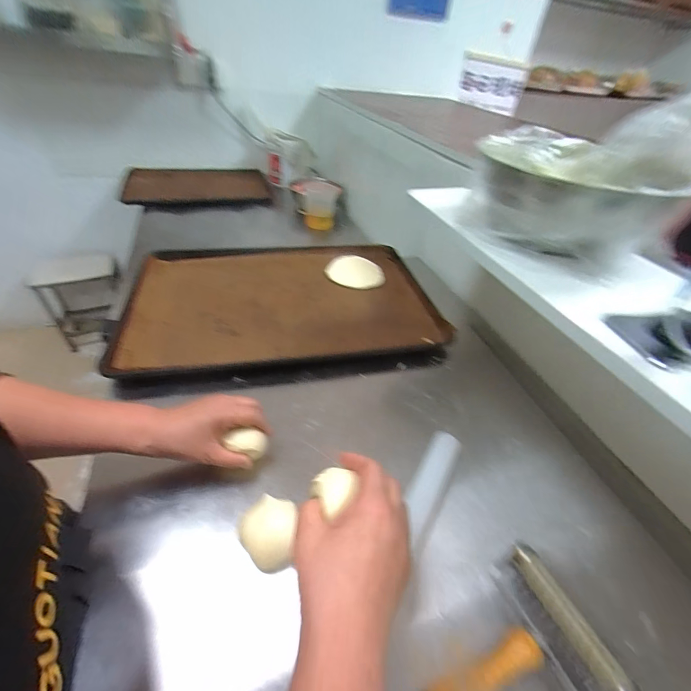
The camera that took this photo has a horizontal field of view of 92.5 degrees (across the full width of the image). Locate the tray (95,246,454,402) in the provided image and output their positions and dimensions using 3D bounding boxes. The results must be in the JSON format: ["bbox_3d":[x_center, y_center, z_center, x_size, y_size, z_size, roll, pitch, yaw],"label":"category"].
[{"bbox_3d":[-0.121,-0.096,0.688,0.609,0.032,0.411,-6,44,-12],"label":"tray"}]

